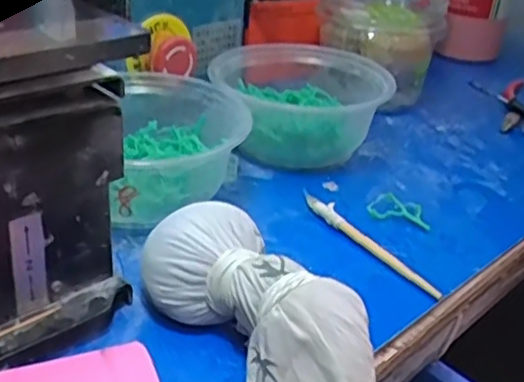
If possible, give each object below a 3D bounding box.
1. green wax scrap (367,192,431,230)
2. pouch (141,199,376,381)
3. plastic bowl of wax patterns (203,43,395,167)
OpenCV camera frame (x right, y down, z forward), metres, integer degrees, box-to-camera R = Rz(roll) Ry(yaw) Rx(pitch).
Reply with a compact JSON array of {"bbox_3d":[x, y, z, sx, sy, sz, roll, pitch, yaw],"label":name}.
[{"bbox_3d":[0.091,0.012,0.430,0.040,0.006,0.030,12,30,10],"label":"green wax scrap"},{"bbox_3d":[0.003,0.053,0.298,0.057,0.043,0.137,-22,40,-40],"label":"pouch"},{"bbox_3d":[0.030,-0.067,0.502,0.123,0.059,0.122,4,30,-3],"label":"plastic bowl of wax patterns"}]

